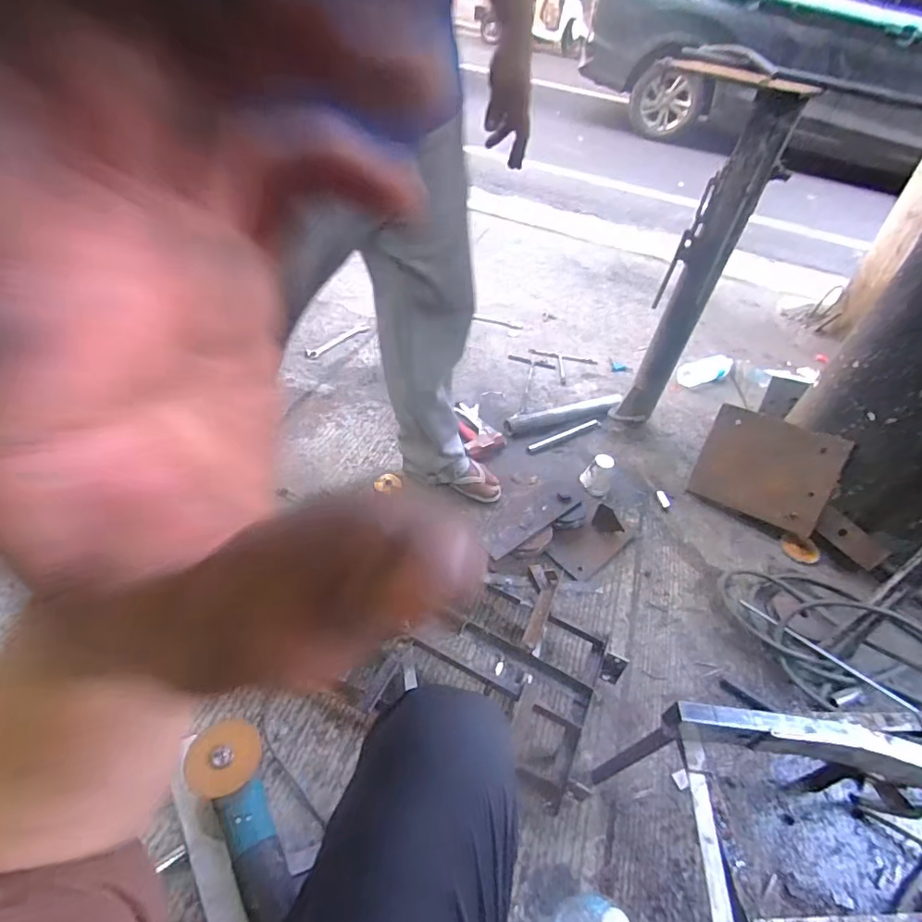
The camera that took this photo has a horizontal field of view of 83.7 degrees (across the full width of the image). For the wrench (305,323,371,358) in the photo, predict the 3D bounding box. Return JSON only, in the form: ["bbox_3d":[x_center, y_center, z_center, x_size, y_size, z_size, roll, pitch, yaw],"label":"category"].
[{"bbox_3d":[-0.410,-0.403,1.723,0.043,0.020,0.276,32,48,22],"label":"wrench"}]

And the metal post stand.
[{"bbox_3d":[0.548,-0.516,1.322,0.158,0.813,0.357,6,46,0],"label":"metal post stand"}]

